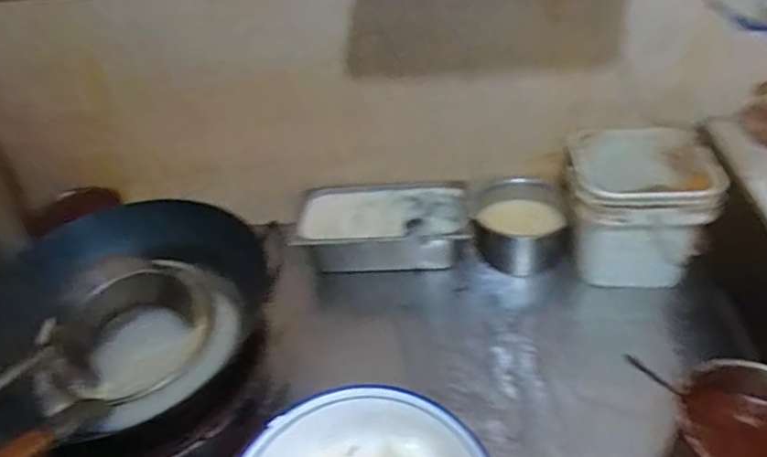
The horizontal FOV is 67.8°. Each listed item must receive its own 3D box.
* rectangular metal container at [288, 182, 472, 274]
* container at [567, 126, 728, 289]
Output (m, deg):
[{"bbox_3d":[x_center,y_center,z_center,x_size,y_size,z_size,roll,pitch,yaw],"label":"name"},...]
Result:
[{"bbox_3d":[-0.004,0.004,1.077,0.332,0.092,0.178,-3,39,5],"label":"rectangular metal container"},{"bbox_3d":[0.429,-0.047,0.987,0.213,0.180,0.218,3,40,12],"label":"container"}]

